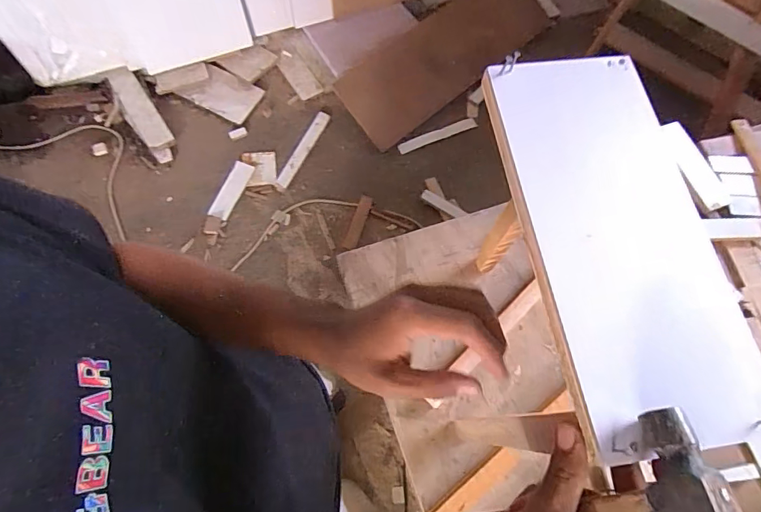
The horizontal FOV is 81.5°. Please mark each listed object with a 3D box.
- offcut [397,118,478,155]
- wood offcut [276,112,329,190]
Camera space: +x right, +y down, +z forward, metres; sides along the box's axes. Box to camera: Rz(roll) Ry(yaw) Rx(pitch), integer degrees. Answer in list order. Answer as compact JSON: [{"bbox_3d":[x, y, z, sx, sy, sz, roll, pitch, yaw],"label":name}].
[{"bbox_3d":[0.229,-0.484,1.786,0.331,0.015,0.050,-22,72,-6],"label":"offcut"},{"bbox_3d":[-0.298,-0.404,1.689,0.046,0.035,0.364,25,71,5],"label":"wood offcut"}]

